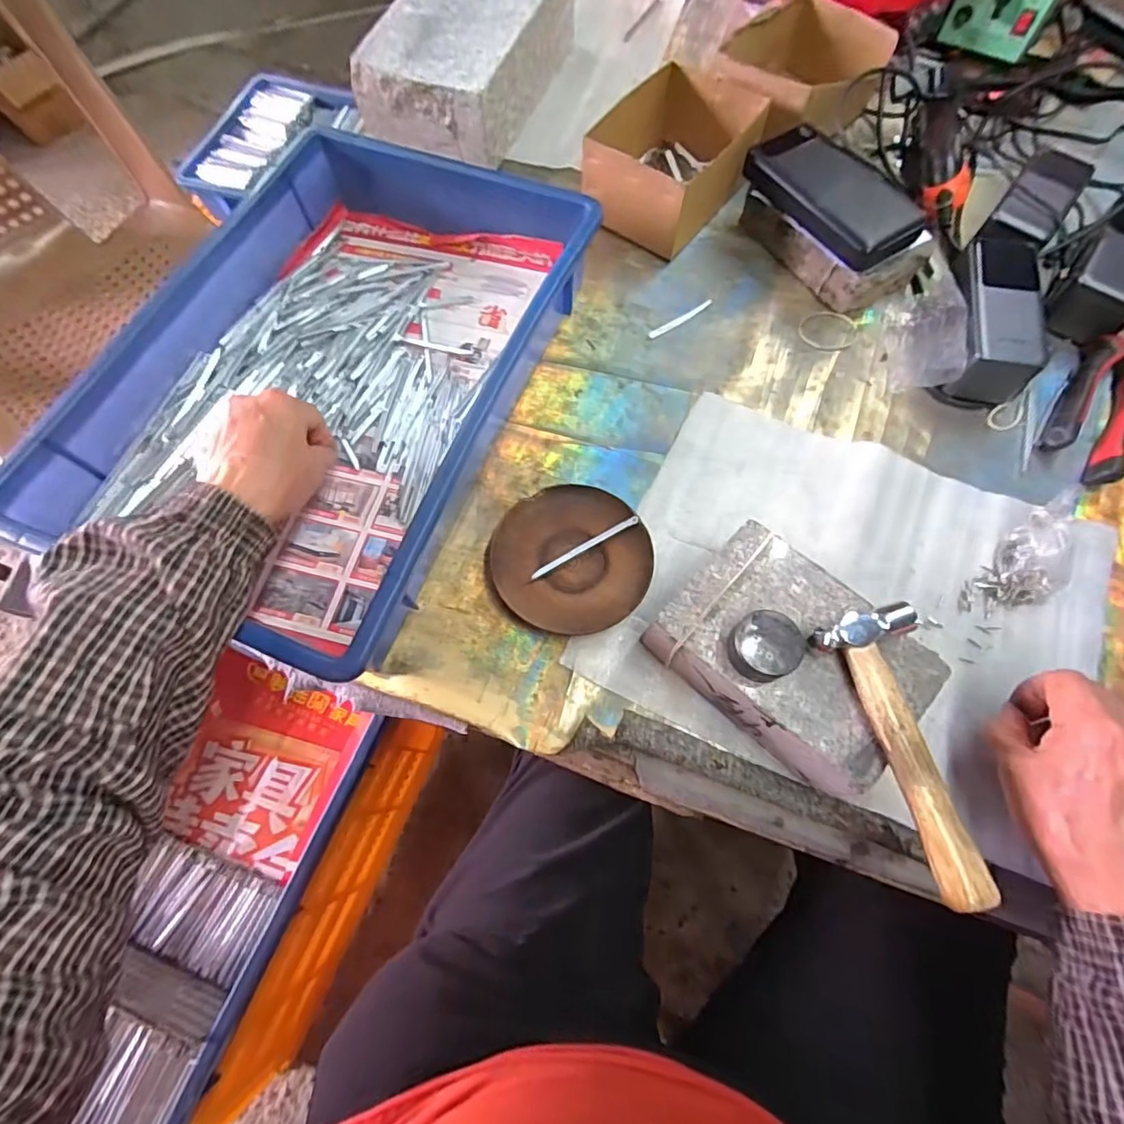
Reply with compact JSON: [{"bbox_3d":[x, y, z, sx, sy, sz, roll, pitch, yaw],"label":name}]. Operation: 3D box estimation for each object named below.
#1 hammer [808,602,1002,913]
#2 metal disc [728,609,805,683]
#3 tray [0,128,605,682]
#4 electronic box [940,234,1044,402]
[{"bbox_3d":[0.196,0.098,0.296,0.059,0.017,0.149,-16,70,-7],"label":"hammer"},{"bbox_3d":[0.116,0.049,0.317,0.036,0.027,0.035,38,73,11],"label":"metal disc"},{"bbox_3d":[-0.171,-0.153,0.429,0.276,0.078,0.419,21,71,6],"label":"tray"},{"bbox_3d":[0.362,-0.213,0.466,0.059,0.055,0.149,14,70,3],"label":"electronic box"}]

